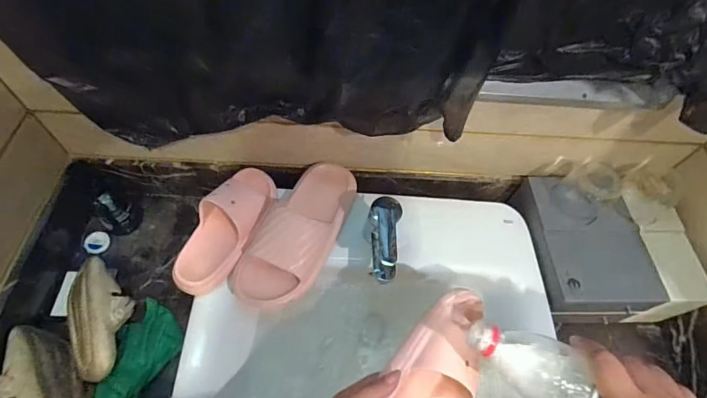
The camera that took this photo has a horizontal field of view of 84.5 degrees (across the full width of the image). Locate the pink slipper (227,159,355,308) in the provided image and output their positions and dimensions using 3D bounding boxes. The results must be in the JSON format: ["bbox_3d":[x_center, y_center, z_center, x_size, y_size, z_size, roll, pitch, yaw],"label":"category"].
[{"bbox_3d":[-0.080,0.038,0.604,0.113,0.067,0.265,23,60,9],"label":"pink slipper"}]

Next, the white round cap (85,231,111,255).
[{"bbox_3d":[-0.458,0.079,0.697,0.037,0.021,0.040,3,84,-32],"label":"white round cap"}]

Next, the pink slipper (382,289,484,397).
[{"bbox_3d":[0.093,0.195,0.443,0.087,0.067,0.204,36,63,16],"label":"pink slipper"}]

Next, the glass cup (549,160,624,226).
[{"bbox_3d":[0.395,-0.009,0.665,0.082,0.083,0.080,2,59,-3],"label":"glass cup"}]

